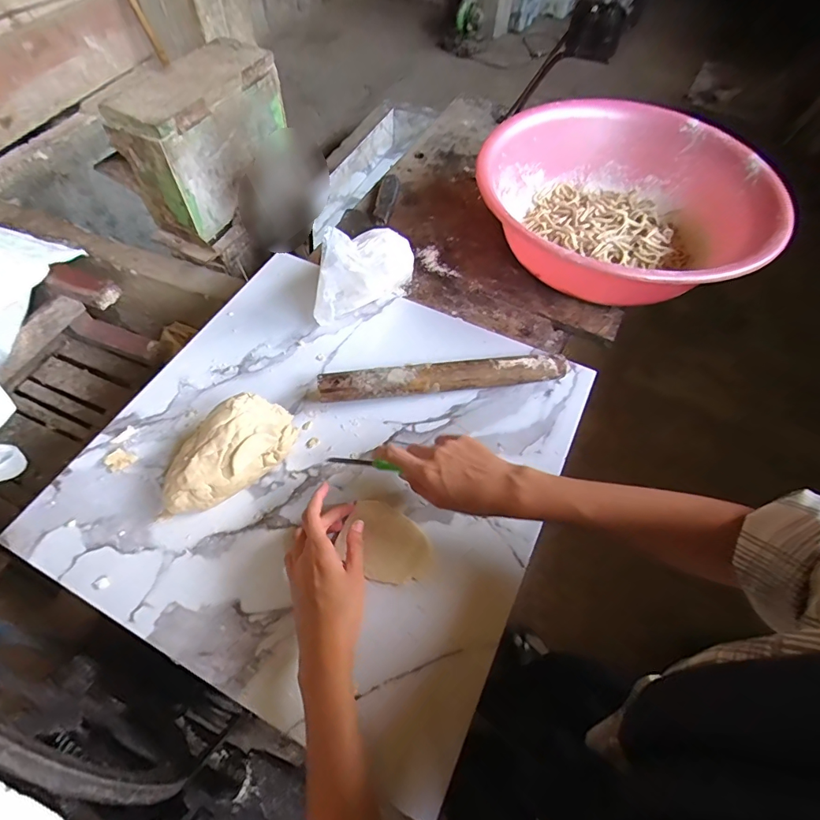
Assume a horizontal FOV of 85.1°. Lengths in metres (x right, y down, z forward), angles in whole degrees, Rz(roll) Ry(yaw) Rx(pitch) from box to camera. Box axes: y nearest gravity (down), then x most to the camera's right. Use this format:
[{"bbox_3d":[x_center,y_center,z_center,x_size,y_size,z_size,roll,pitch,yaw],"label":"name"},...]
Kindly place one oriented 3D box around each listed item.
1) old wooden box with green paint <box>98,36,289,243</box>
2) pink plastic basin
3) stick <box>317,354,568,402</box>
[{"bbox_3d":[-0.408,-0.566,0.926,0.150,0.219,0.352,24,59,11],"label":"old wooden box with green paint"},{"bbox_3d":[0.309,-0.291,0.674,0.410,0.152,0.376,1,58,-1],"label":"pink plastic basin"},{"bbox_3d":[0.044,-0.040,0.541,0.300,0.032,0.027,-8,58,-7],"label":"stick"}]

